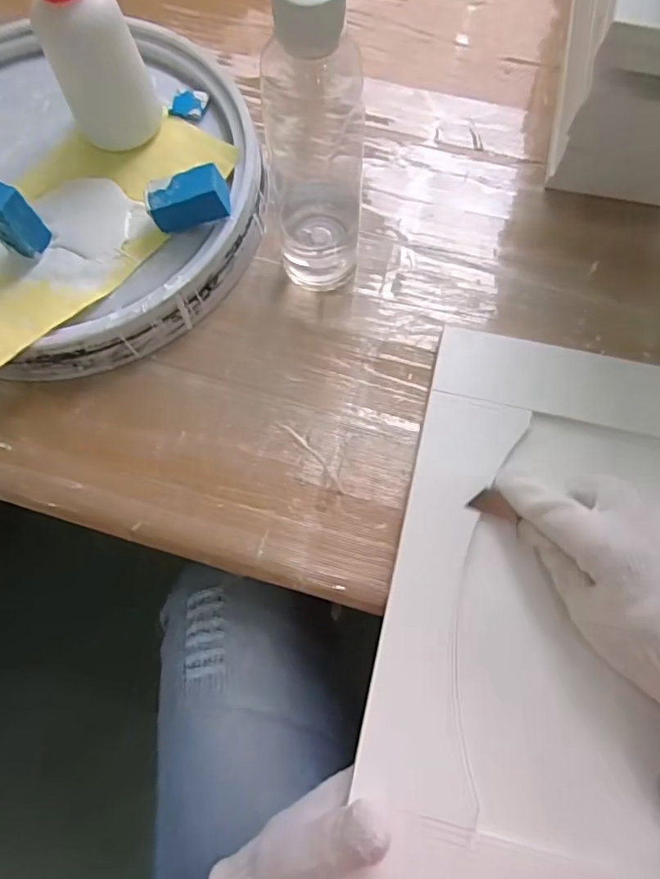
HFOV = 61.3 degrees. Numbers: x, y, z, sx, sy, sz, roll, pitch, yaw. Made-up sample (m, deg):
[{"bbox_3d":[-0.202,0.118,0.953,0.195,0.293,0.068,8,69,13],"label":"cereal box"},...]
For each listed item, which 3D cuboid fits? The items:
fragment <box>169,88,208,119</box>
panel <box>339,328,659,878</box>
[{"bbox_3d":[-0.108,-0.259,0.428,0.026,0.004,0.026,12,72,5],"label":"fragment"},{"bbox_3d":[0.219,0.118,0.311,0.367,0.015,0.332,12,73,5],"label":"panel"}]

